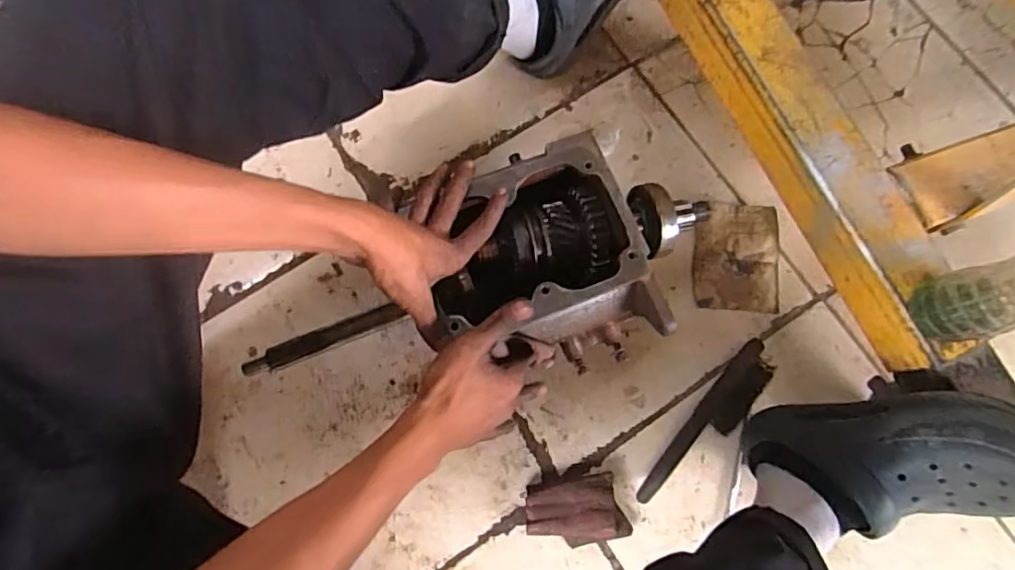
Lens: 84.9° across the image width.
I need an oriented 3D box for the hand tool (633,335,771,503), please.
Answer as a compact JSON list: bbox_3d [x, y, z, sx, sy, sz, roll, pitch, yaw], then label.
[{"bbox_3d":[0.239,0.166,0.656,0.043,0.026,0.231,40,79,7],"label":"hand tool"}]

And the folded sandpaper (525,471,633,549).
[{"bbox_3d":[0.078,0.261,0.636,0.112,0.024,0.074,-9,78,-4],"label":"folded sandpaper"}]

